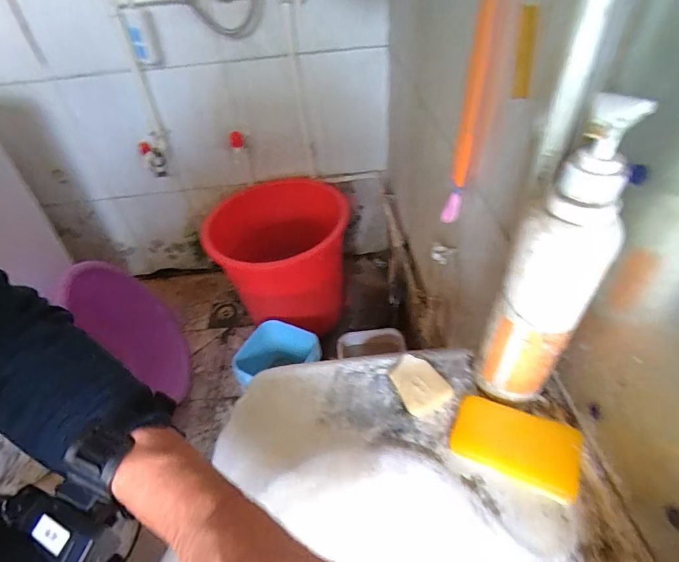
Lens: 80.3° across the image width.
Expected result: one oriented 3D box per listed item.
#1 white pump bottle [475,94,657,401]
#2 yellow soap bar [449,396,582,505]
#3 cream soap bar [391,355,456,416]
[{"bbox_3d":[0.160,0.002,0.309,0.055,0.262,0.058,-32,50,-24],"label":"white pump bottle"},{"bbox_3d":[0.152,0.141,0.352,0.100,0.021,0.058,18,49,22],"label":"yellow soap bar"},{"bbox_3d":[0.082,0.102,0.409,0.048,0.012,0.062,-18,46,-12],"label":"cream soap bar"}]

